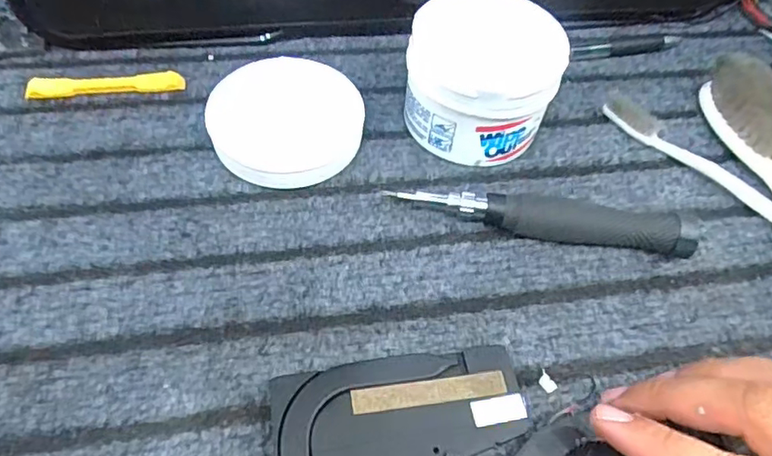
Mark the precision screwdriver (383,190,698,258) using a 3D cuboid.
[{"bbox_3d":[0.072,-0.004,0.271,0.134,0.021,0.016,11,55,2],"label":"precision screwdriver"}]

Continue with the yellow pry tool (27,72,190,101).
[{"bbox_3d":[-0.150,-0.076,0.309,0.078,0.009,0.011,-5,56,-8],"label":"yellow pry tool"}]

